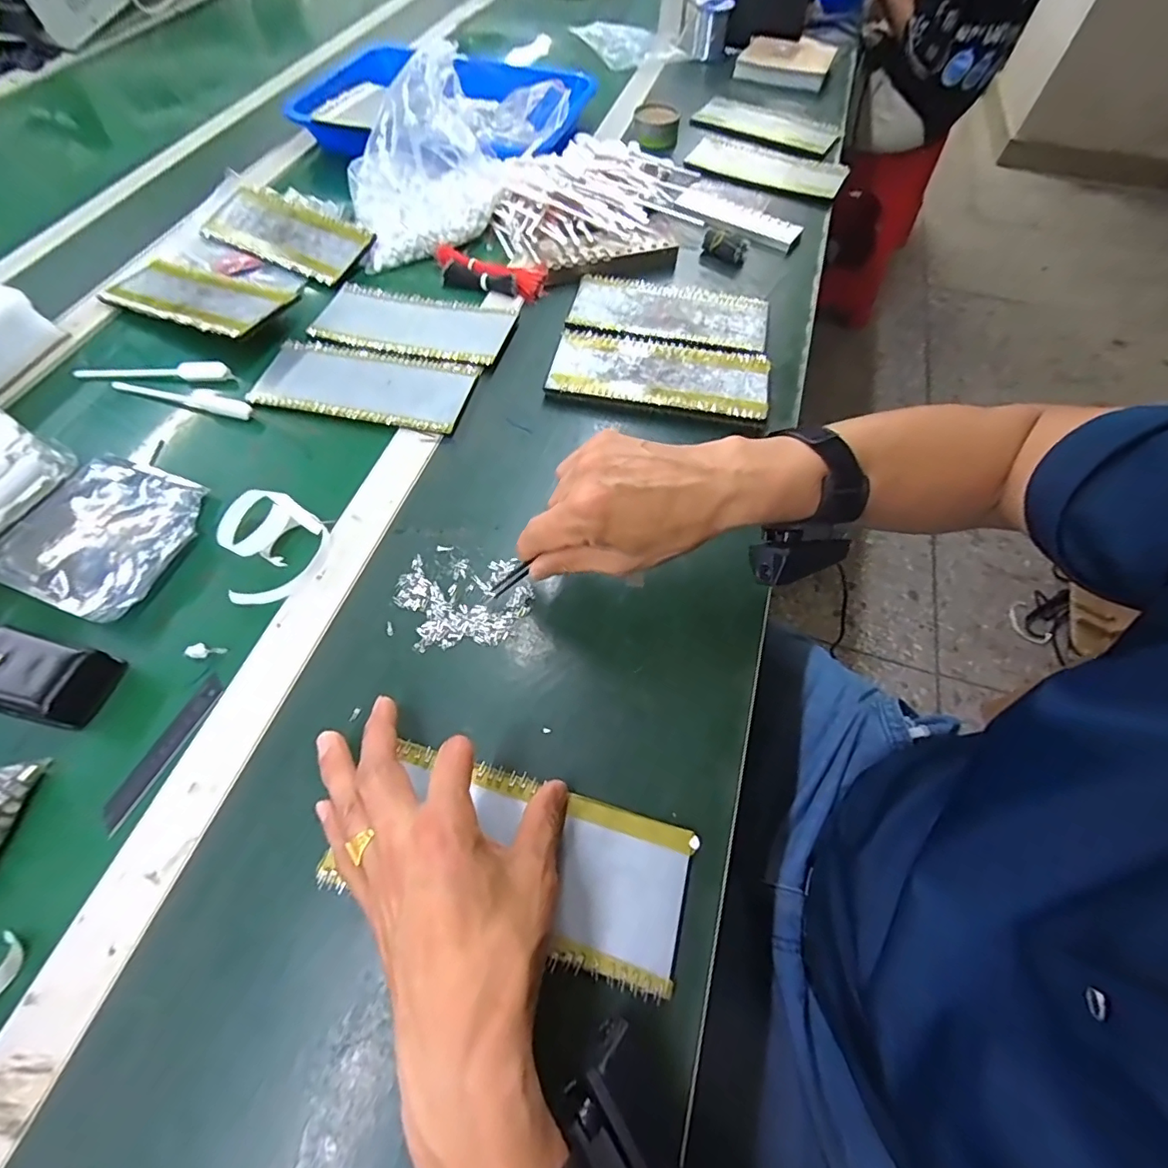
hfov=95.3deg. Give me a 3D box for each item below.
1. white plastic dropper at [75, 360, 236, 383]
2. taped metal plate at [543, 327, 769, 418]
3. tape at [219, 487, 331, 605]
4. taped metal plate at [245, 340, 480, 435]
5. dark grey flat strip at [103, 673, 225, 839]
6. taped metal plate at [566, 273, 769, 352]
[{"bbox_3d":[-0.405,-0.197,0.499,0.139,0.014,0.020,0,61,-2],"label":"white plastic dropper"},{"bbox_3d":[0.070,-0.193,0.496,0.199,0.017,0.083,11,61,5],"label":"taped metal plate"},{"bbox_3d":[-0.236,-0.032,0.402,0.073,0.016,0.090,-22,64,-14],"label":"tape"},{"bbox_3d":[-0.206,-0.187,0.492,0.198,0.005,0.085,12,61,5],"label":"taped metal plate"},{"bbox_3d":[-0.268,0.105,0.341,0.020,0.004,0.097,17,60,13],"label":"dark grey flat strip"},{"bbox_3d":[0.087,-0.278,0.547,0.194,0.009,0.088,10,61,4],"label":"taped metal plate"}]

